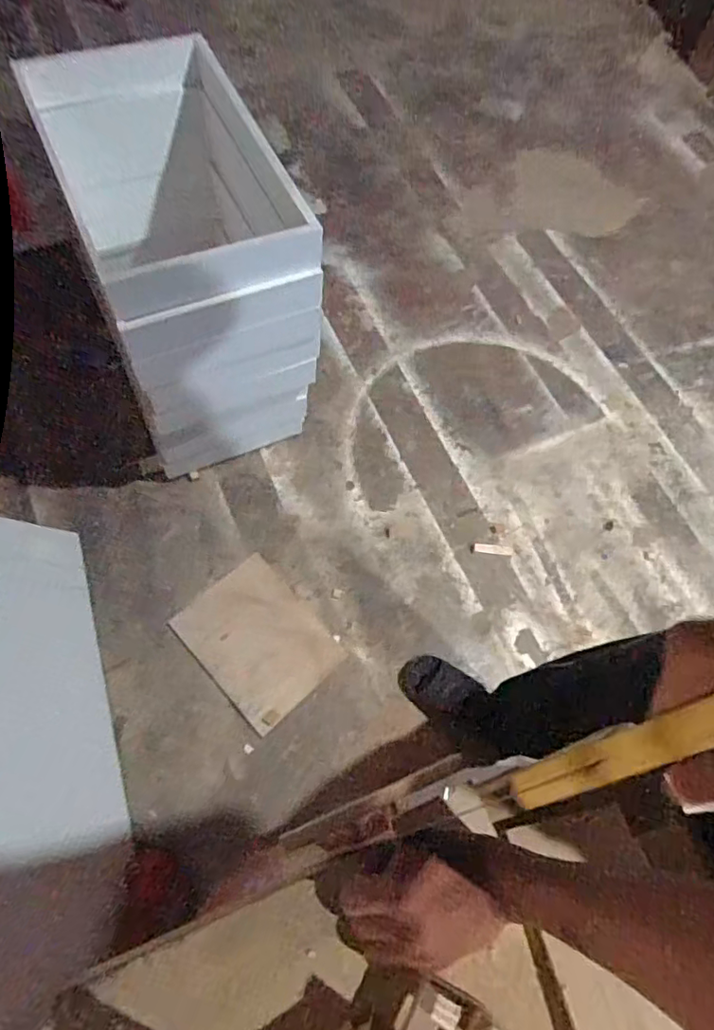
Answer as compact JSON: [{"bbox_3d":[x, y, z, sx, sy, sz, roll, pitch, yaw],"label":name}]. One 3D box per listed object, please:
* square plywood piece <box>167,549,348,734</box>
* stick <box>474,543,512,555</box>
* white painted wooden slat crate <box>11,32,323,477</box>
[{"bbox_3d":[-0.220,0.279,1.298,0.263,0.012,0.323,-39,76,-26],"label":"square plywood piece"},{"bbox_3d":[0.340,0.085,1.422,0.096,0.011,0.024,7,65,-2],"label":"stick"},{"bbox_3d":[-0.406,-0.580,1.352,0.420,0.626,0.688,-18,69,-13],"label":"white painted wooden slat crate"}]

